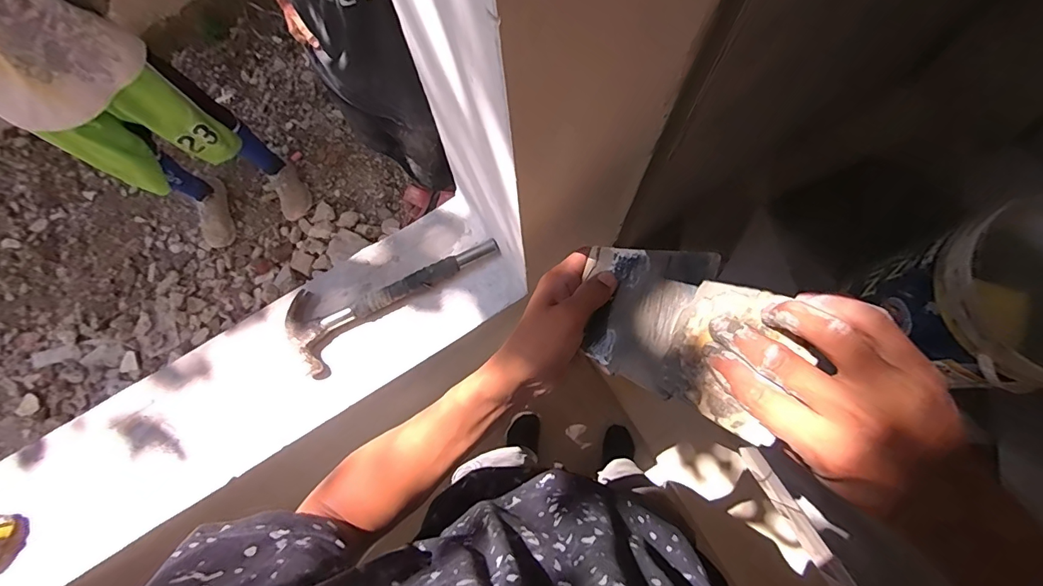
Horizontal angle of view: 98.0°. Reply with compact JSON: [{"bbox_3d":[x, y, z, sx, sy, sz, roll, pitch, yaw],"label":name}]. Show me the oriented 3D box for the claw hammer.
[{"bbox_3d":[-0.176,-0.016,0.589,0.278,0.024,0.102,-36,78,-7],"label":"claw hammer"}]

